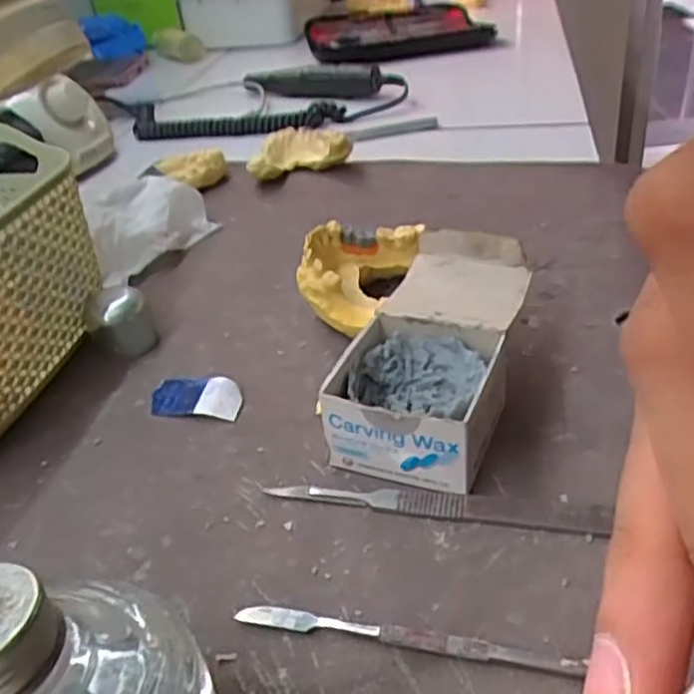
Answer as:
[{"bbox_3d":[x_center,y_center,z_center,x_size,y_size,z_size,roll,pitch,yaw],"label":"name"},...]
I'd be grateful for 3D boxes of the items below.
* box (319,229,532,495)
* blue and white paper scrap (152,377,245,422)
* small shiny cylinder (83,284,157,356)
[{"bbox_3d":[0.038,0.001,0.286,0.062,0.044,0.113,9,38,21],"label":"box"},{"bbox_3d":[-0.065,0.021,0.306,0.041,0.007,0.021,3,36,12],"label":"blue and white paper scrap"},{"bbox_3d":[-0.110,-0.013,0.344,0.028,0.026,0.029,-18,37,-17],"label":"small shiny cylinder"}]

